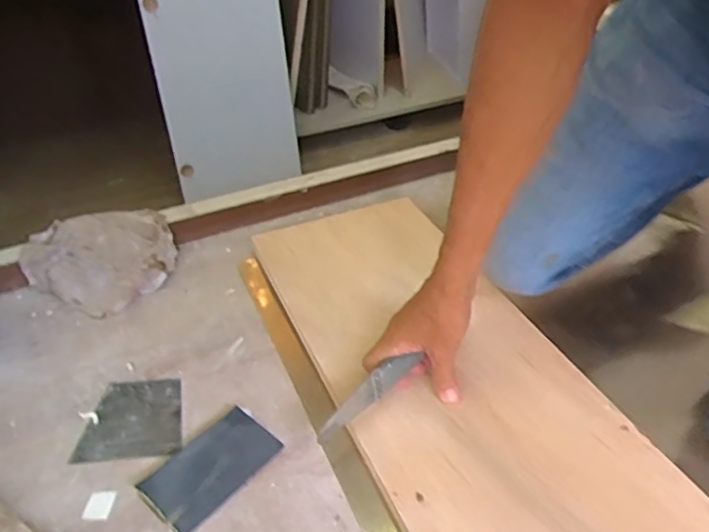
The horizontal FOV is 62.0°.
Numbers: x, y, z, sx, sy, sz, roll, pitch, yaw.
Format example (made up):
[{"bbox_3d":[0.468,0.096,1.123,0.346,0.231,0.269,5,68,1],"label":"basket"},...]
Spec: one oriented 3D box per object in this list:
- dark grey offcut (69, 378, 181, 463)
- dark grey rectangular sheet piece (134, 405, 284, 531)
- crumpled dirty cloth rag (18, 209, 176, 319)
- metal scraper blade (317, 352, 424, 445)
[{"bbox_3d":[-0.218,0.149,0.583,0.094,0.005,0.095,-3,37,-3],"label":"dark grey offcut"},{"bbox_3d":[-0.130,0.180,0.531,0.069,0.012,0.115,26,45,31],"label":"dark grey rectangular sheet piece"},{"bbox_3d":[-0.314,-0.005,0.737,0.178,0.066,0.133,-17,40,-20],"label":"crumpled dirty cloth rag"},{"bbox_3d":[0.012,0.119,0.549,0.123,0.036,0.011,-36,48,-25],"label":"metal scraper blade"}]

